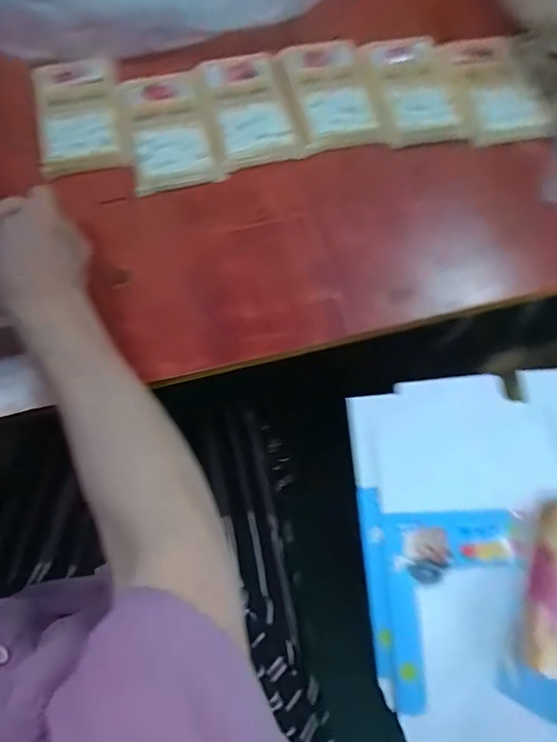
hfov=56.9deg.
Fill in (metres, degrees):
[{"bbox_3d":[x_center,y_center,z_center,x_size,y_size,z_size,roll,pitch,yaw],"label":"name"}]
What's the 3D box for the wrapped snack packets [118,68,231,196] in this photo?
[{"bbox_3d":[-0.101,-0.227,0.487,0.084,0.023,0.125,-14,68,-7],"label":"wrapped snack packets"}]

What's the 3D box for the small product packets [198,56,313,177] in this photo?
[{"bbox_3d":[-0.021,-0.257,0.506,0.084,0.023,0.128,-13,68,-7],"label":"small product packets"}]

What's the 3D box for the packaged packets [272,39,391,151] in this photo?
[{"bbox_3d":[0.050,-0.276,0.513,0.085,0.023,0.128,-12,68,-7],"label":"packaged packets"}]

